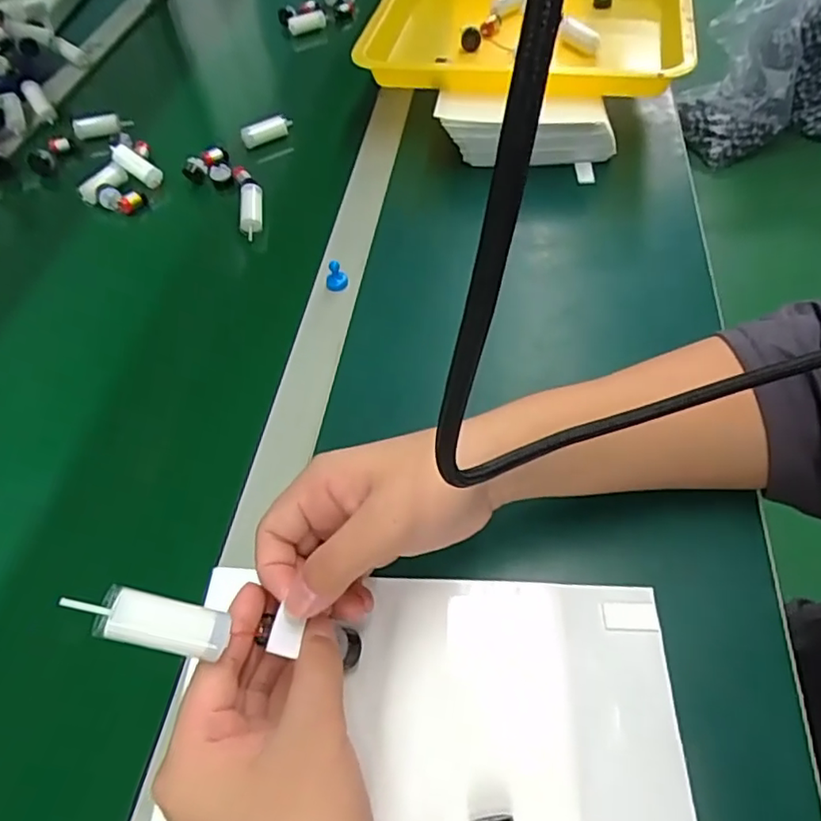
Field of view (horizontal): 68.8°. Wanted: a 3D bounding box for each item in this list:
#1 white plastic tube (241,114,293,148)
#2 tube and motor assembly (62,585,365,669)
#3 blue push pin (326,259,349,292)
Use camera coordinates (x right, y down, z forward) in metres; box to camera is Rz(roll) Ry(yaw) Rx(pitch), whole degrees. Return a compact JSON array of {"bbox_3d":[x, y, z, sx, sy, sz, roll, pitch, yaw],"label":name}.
[{"bbox_3d":[-0.162,-0.316,0.674,0.057,0.024,0.018,-23,63,-10],"label":"white plastic tube"},{"bbox_3d":[-0.078,0.104,0.280,0.020,0.150,0.024,-23,54,36],"label":"tube and motor assembly"},{"bbox_3d":[-0.064,-0.114,0.513,0.015,0.023,0.015,-41,68,-18],"label":"blue push pin"}]

